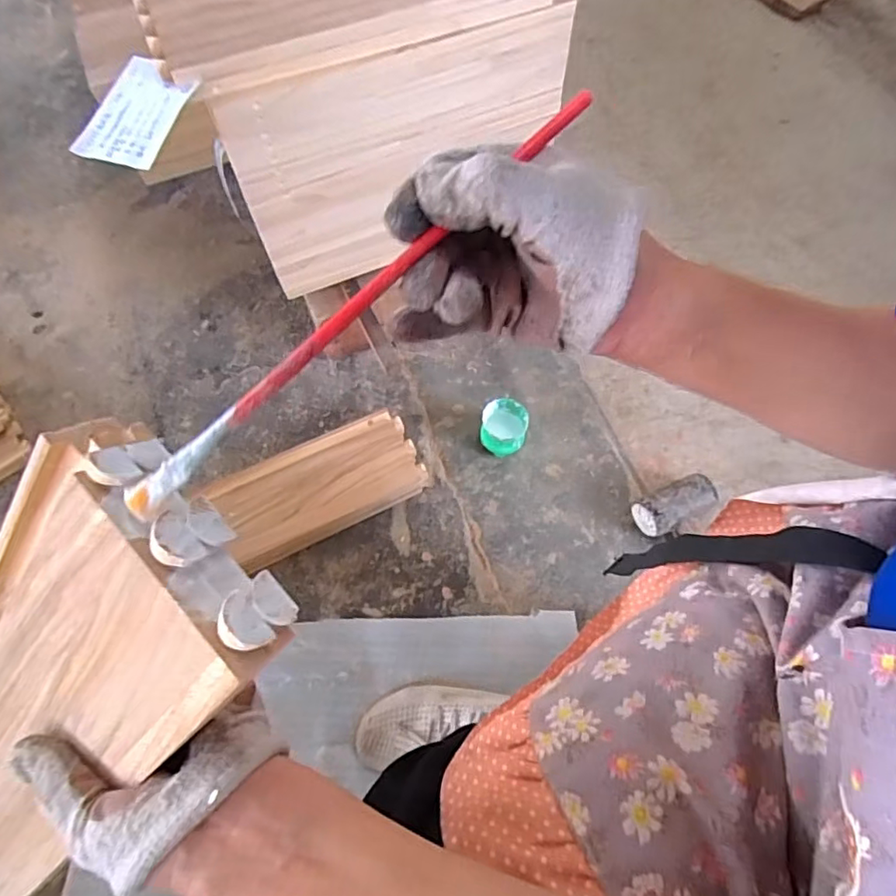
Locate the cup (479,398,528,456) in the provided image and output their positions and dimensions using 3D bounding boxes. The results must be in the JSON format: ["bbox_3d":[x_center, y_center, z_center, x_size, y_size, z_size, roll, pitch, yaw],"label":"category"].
[{"bbox_3d":[0.077,-0.025,0.776,0.061,0.074,0.061,0,67,1],"label":"cup"}]

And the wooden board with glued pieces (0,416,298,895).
[{"bbox_3d":[-0.210,0.141,0.295,0.119,0.357,0.031,48,29,7],"label":"wooden board with glued pieces"}]

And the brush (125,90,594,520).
[{"bbox_3d":[-0.028,-0.064,0.221,0.245,0.007,0.011,-45,74,-8],"label":"brush"}]

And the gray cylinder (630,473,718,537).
[{"bbox_3d":[0.296,0.078,0.739,0.103,0.056,0.050,-26,69,-10],"label":"gray cylinder"}]

